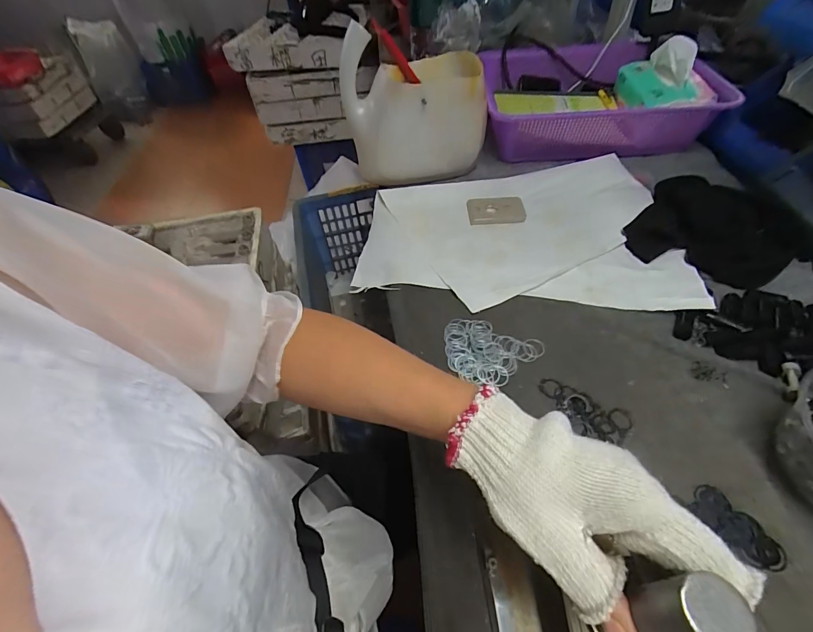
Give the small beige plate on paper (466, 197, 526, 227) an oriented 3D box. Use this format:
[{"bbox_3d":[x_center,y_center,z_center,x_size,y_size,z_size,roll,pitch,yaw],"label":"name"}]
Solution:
[{"bbox_3d":[0.128,-0.153,0.551,0.080,0.010,0.052,-4,53,2],"label":"small beige plate on paper"}]

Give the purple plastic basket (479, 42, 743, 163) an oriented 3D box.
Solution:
[{"bbox_3d":[0.303,-0.368,0.654,0.338,0.086,0.266,1,53,5],"label":"purple plastic basket"}]

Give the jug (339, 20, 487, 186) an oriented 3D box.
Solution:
[{"bbox_3d":[0.012,-0.302,0.571,0.196,0.180,0.092,-12,53,-4],"label":"jug"}]

